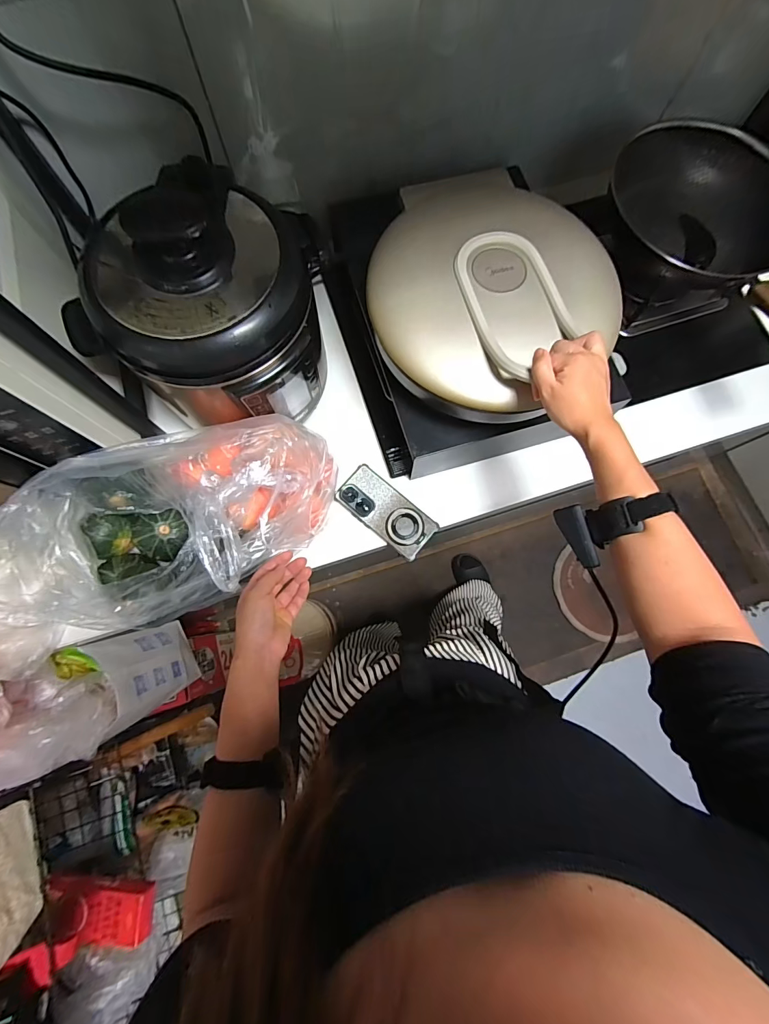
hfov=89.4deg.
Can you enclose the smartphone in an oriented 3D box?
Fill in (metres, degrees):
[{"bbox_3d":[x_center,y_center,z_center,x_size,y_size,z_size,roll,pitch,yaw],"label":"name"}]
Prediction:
[{"bbox_3d":[0.003,0.000,0.623,0.164,0.012,0.075,40,79,7],"label":"smartphone"}]

